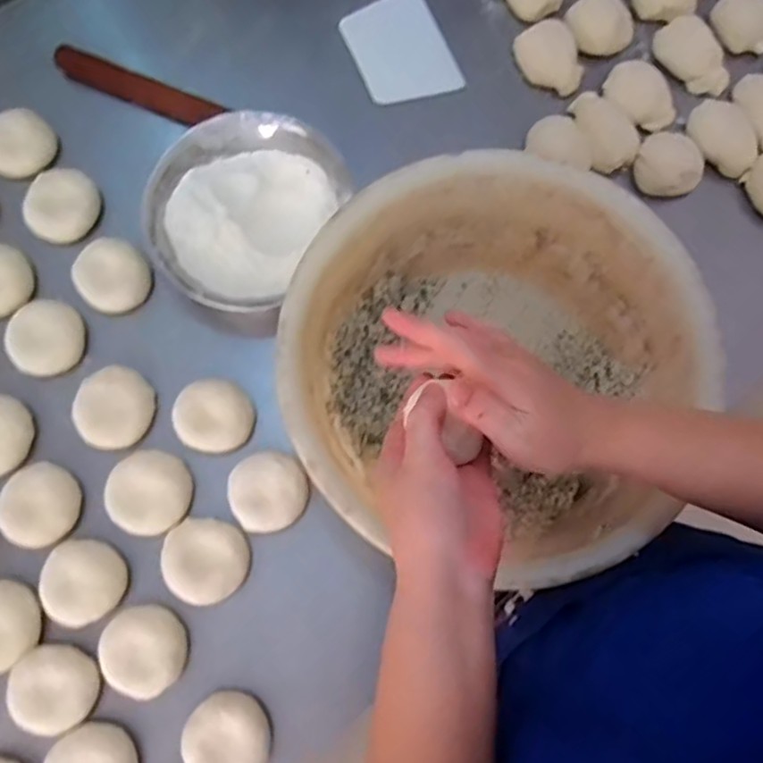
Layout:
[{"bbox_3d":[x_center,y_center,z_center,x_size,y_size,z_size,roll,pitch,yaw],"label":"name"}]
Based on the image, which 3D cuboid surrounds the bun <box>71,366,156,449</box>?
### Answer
[{"bbox_3d":[-0.238,0.023,0.591,0.062,0.028,0.071,19,77,4],"label":"bun"}]

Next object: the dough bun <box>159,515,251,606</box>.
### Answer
[{"bbox_3d":[-0.151,0.153,0.567,0.071,0.020,0.068,0,77,0],"label":"dough bun"}]

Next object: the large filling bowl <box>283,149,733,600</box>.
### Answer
[{"bbox_3d":[0.088,-0.014,0.541,0.308,0.109,0.316,0,75,1],"label":"large filling bowl"}]

